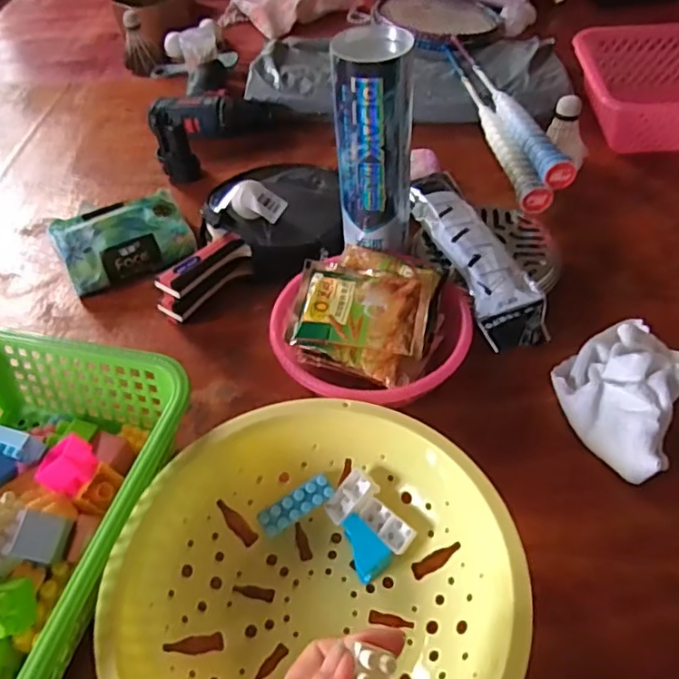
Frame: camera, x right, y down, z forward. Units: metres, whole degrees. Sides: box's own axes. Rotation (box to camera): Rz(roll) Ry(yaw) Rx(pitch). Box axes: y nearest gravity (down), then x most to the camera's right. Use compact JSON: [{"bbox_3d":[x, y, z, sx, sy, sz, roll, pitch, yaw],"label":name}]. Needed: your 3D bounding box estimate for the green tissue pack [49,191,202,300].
[{"bbox_3d":[-0.228,-0.105,0.645,0.133,0.064,0.073,-21,49,-14],"label":"green tissue pack"}]

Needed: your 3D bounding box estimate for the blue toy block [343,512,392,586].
[{"bbox_3d":[0.016,0.147,0.425,0.026,0.019,0.040,-32,52,-22],"label":"blue toy block"}]

